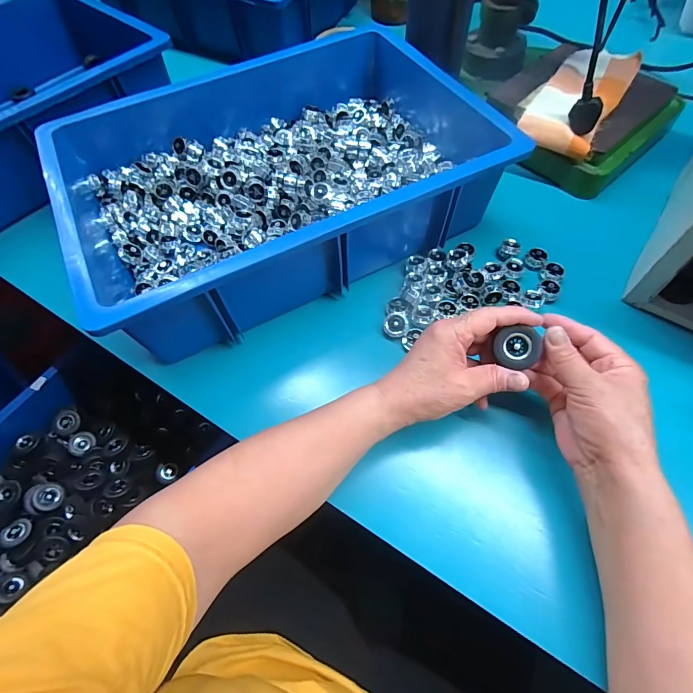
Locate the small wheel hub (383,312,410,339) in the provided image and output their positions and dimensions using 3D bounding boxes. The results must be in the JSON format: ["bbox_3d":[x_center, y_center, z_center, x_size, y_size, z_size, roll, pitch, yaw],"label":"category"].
[{"bbox_3d":[0.051,-0.022,0.392,0.026,0.010,0.026,0,85,5],"label":"small wheel hub"}]

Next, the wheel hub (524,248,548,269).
[{"bbox_3d":[0.216,-0.100,0.436,0.023,0.013,0.020,31,69,17],"label":"wheel hub"}]

